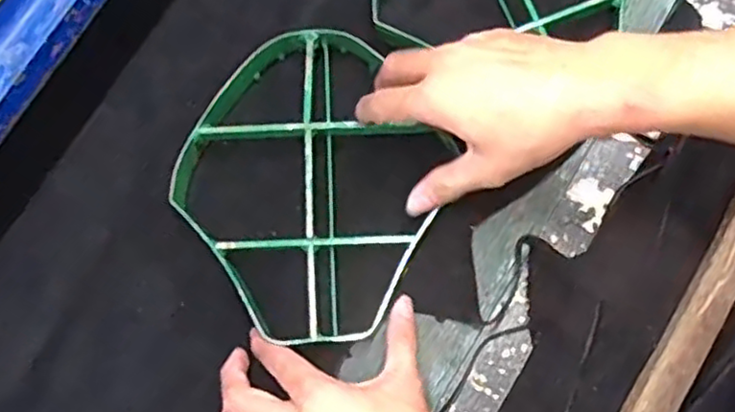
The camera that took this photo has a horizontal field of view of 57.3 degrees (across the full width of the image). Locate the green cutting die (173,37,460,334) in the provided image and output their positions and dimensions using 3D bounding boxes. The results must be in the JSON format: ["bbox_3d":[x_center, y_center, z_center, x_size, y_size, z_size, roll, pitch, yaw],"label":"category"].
[{"bbox_3d":[-0.040,-0.023,0.491,0.183,0.038,0.211,28,81,6],"label":"green cutting die"}]

